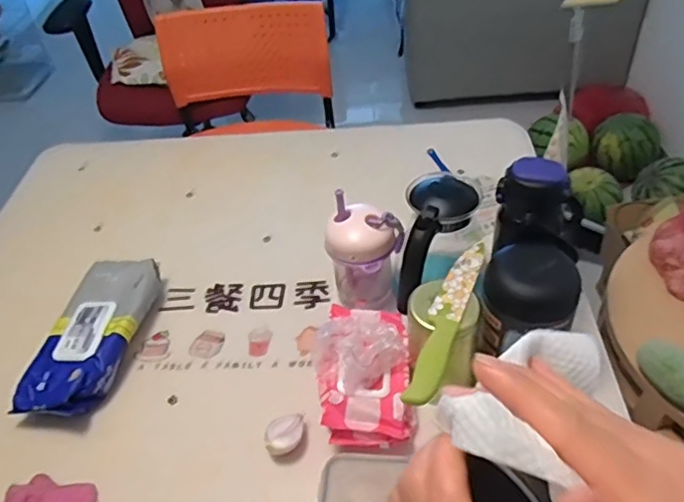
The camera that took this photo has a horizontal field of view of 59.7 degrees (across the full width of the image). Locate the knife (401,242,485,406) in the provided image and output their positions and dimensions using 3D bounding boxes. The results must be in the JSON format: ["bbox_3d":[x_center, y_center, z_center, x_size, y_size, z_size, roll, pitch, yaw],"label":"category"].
[{"bbox_3d":[0.119,0.074,0.673,0.036,0.028,0.226,13,48,19],"label":"knife"}]

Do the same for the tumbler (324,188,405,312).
[{"bbox_3d":[0.031,0.012,0.832,0.088,0.173,0.084,-3,45,3],"label":"tumbler"}]

